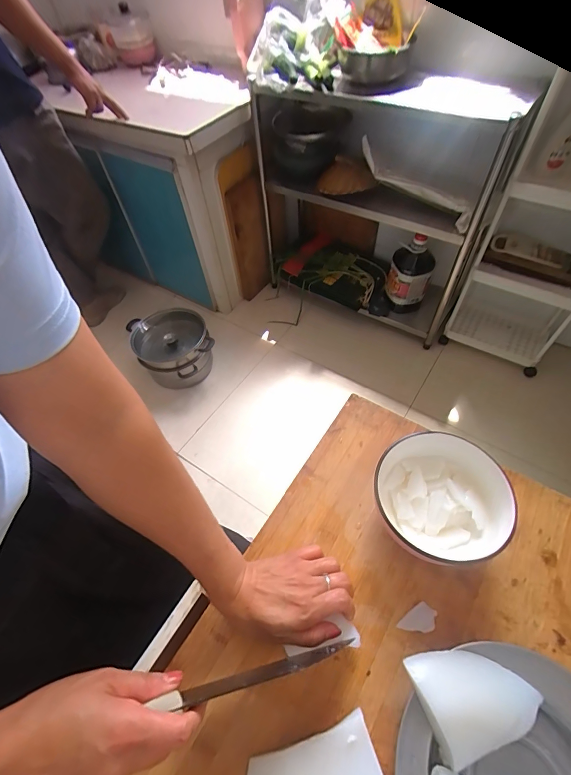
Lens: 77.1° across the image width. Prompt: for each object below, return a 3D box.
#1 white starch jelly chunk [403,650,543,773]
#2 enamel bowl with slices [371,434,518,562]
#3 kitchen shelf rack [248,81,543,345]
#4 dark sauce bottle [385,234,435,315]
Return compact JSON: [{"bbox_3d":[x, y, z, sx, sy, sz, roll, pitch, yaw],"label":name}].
[{"bbox_3d":[0.168,0.275,0.328,0.098,0.023,0.078,-15,59,-16],"label":"white starch jelly chunk"},{"bbox_3d":[0.176,0.126,0.411,0.132,0.067,0.124,-2,54,4],"label":"enamel bowl with slices"},{"bbox_3d":[0.303,-0.626,1.277,0.786,0.727,0.326,32,63,25],"label":"kitchen shelf rack"},{"bbox_3d":[0.455,-0.413,1.322,0.147,0.348,0.109,12,57,14],"label":"dark sauce bottle"}]

